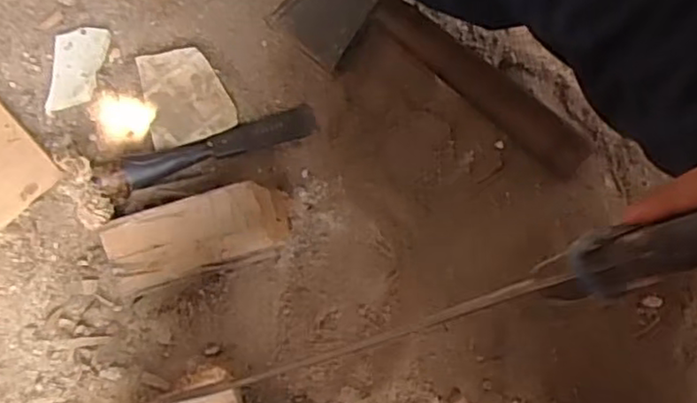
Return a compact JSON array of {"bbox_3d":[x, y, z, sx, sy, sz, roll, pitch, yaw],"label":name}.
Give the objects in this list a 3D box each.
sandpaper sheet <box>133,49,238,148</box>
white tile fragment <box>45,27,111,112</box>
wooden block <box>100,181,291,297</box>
[{"bbox_3d":[-0.135,-0.090,0.560,0.069,0.006,0.082,-14,75,-5],"label":"sandpaper sheet"},{"bbox_3d":[-0.226,-0.112,0.560,0.041,0.008,0.072,4,74,-1],"label":"white tile fragment"},{"bbox_3d":[-0.115,0.024,0.524,0.139,0.033,0.060,-16,101,-3],"label":"wooden block"}]

